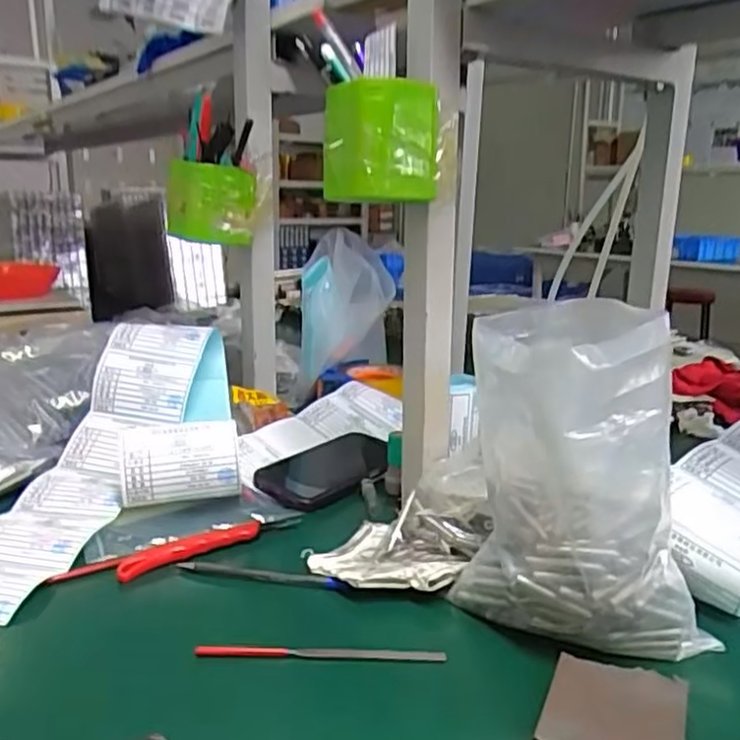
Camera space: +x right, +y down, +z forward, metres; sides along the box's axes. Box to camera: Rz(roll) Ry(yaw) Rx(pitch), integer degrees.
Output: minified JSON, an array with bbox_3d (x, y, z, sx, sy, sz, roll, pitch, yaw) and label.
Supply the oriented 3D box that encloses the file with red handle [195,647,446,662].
[{"bbox_3d":[-0.032,0.179,0.445,0.155,0.007,0.007,1,15,2],"label":"file with red handle"}]

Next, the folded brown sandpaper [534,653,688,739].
[{"bbox_3d":[0.127,0.184,0.369,0.067,0.018,0.077,7,17,24],"label":"folded brown sandpaper"}]

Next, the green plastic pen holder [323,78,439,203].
[{"bbox_3d":[0.008,-0.165,0.509,0.082,0.081,0.070,2,14,-3],"label":"green plastic pen holder"}]

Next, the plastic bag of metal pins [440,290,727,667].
[{"bbox_3d":[0.130,0.072,0.454,0.107,0.198,0.131,-8,18,-29],"label":"plastic bag of metal pins"}]

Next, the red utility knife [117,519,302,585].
[{"bbox_3d":[-0.126,0.138,0.570,0.153,0.010,0.023,-9,18,-31],"label":"red utility knife"}]

